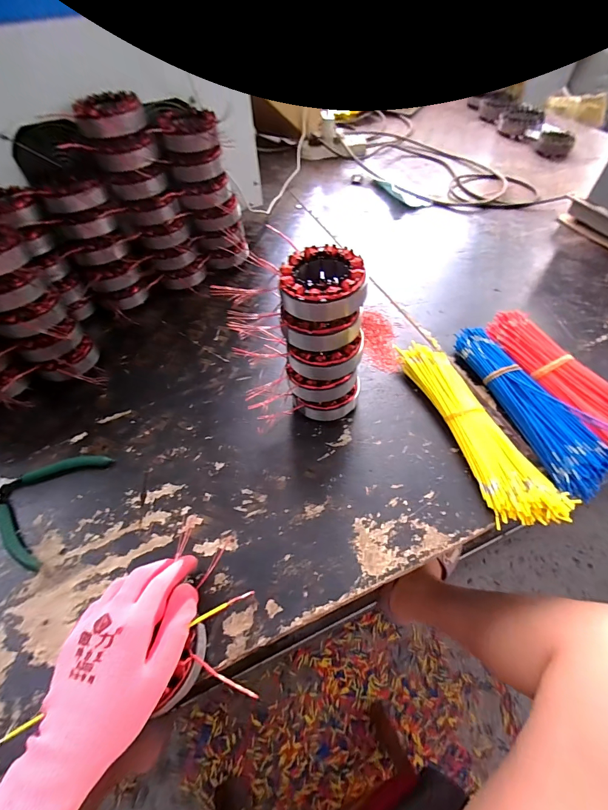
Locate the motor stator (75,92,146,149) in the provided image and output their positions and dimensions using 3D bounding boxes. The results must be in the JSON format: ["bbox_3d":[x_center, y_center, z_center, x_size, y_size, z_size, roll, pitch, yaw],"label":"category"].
[{"bbox_3d":[-0.263,-0.391,0.488,0.086,0.039,0.082,-23,56,-14],"label":"motor stator"}]

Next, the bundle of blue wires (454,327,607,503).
[{"bbox_3d":[0.289,-0.009,0.459,0.076,0.027,0.251,-16,55,-9],"label":"bundle of blue wires"}]

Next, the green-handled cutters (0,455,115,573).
[{"bbox_3d":[-0.316,0.105,0.419,0.120,0.013,0.134,14,56,12],"label":"green-handled cutters"}]

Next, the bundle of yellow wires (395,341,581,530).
[{"bbox_3d":[0.208,0.020,0.442,0.074,0.033,0.261,-16,55,-9],"label":"bundle of yellow wires"}]

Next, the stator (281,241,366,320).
[{"bbox_3d":[0.018,-0.123,0.358,0.086,0.035,0.083,5,54,6],"label":"stator"}]

